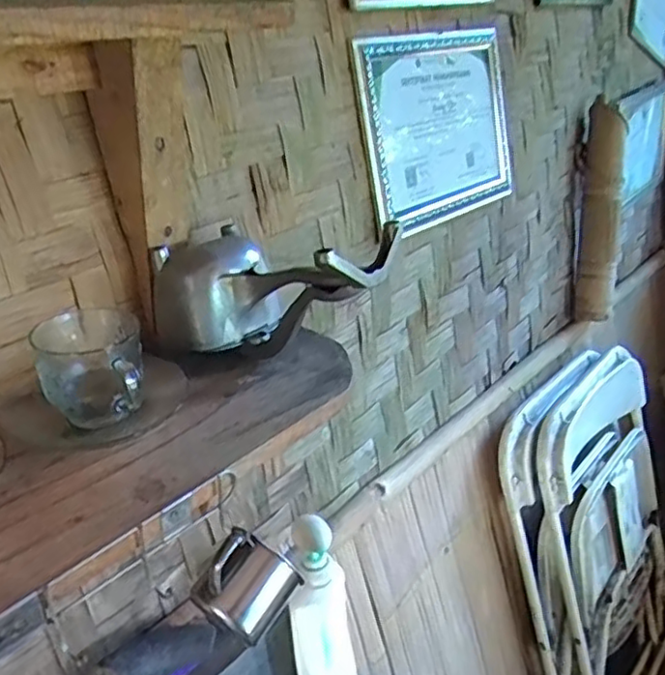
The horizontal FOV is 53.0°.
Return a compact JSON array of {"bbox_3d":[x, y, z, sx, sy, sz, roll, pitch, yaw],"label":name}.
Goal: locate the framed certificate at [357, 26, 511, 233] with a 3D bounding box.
[{"bbox_3d":[0.168,-0.311,0.980,0.023,0.265,0.362,5,24,43],"label":"framed certificate"}]

